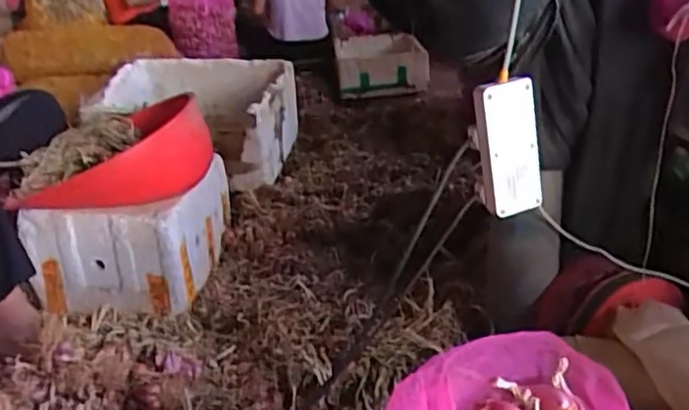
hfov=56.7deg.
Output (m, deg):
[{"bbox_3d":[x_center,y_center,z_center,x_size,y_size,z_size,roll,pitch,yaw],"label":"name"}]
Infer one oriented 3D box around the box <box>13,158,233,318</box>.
[{"bbox_3d":[-0.542,0.064,1.676,0.389,0.285,0.421,0,25,6],"label":"box"}]

